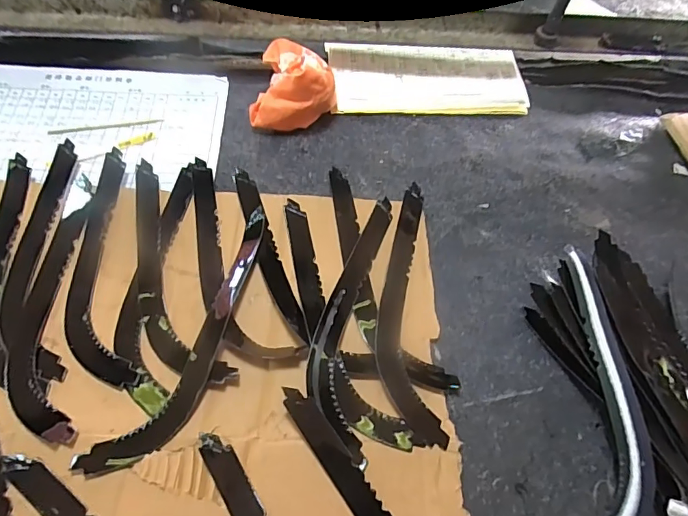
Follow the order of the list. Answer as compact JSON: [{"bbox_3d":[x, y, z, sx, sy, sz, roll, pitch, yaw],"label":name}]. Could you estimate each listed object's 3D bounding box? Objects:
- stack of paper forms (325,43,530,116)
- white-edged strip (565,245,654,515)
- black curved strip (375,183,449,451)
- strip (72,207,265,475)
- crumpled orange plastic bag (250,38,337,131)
[{"bbox_3d":[0.092,-0.195,0.505,0.209,0.017,0.092,-2,58,-6],"label":"stack of paper forms"},{"bbox_3d":[0.175,0.089,0.311,0.044,0.009,0.208,2,66,20],"label":"white-edged strip"},{"bbox_3d":[0.046,0.029,0.358,0.044,0.004,0.213,3,57,-3],"label":"black curved strip"},{"bbox_3d":[-0.103,0.051,0.337,0.047,0.010,0.215,20,58,8],"label":"strip"},{"bbox_3d":[-0.045,-0.169,0.455,0.074,0.064,0.084,11,57,2],"label":"crumpled orange plastic bag"}]

